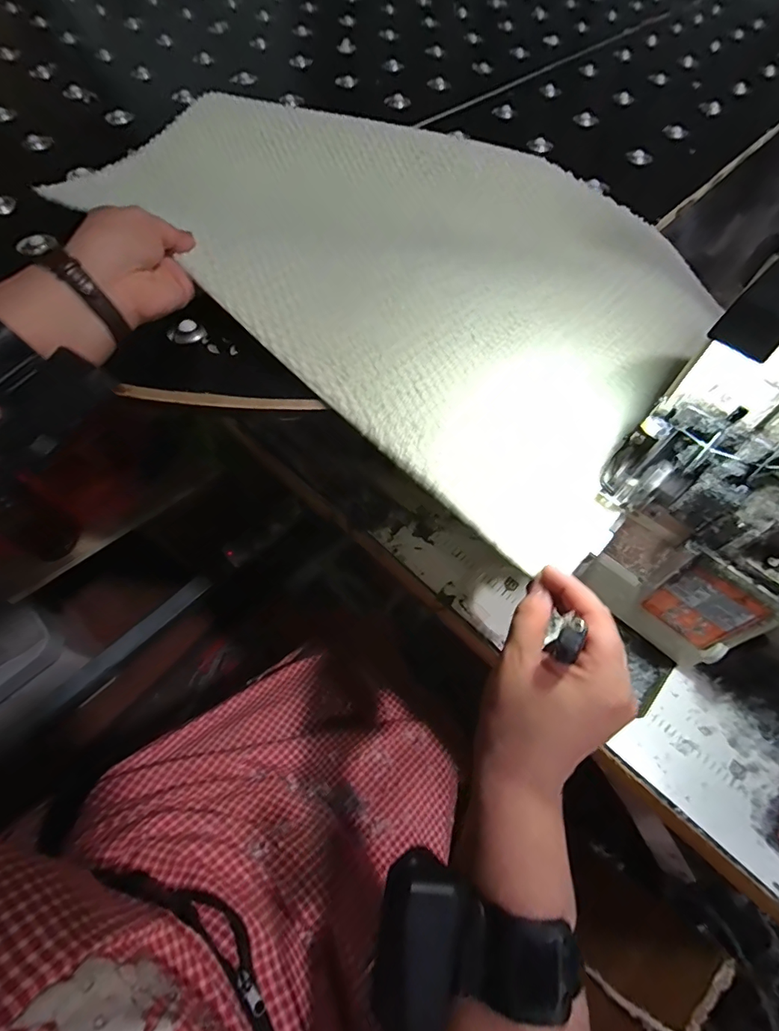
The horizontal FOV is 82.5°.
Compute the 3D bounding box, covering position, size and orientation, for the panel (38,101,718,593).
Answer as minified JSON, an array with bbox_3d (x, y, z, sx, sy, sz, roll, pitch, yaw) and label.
[{"bbox_3d":[0.008,-0.242,0.405,0.555,0.050,0.361,39,66,18],"label":"panel"}]

